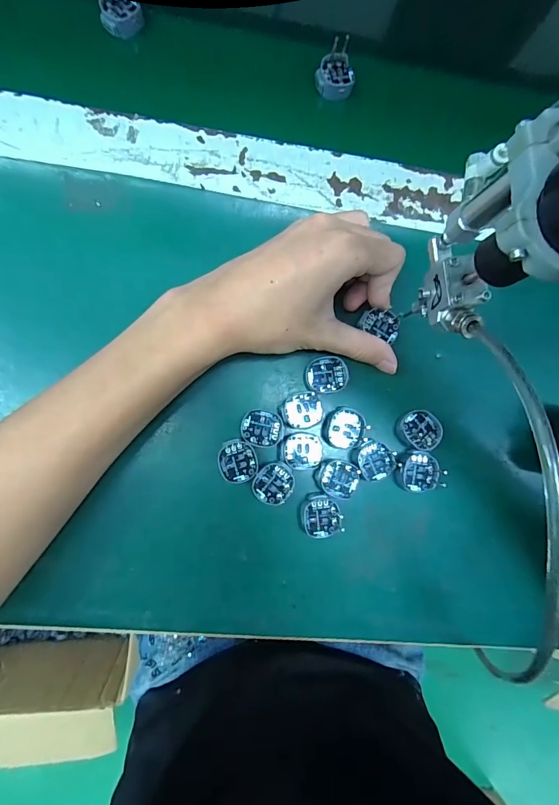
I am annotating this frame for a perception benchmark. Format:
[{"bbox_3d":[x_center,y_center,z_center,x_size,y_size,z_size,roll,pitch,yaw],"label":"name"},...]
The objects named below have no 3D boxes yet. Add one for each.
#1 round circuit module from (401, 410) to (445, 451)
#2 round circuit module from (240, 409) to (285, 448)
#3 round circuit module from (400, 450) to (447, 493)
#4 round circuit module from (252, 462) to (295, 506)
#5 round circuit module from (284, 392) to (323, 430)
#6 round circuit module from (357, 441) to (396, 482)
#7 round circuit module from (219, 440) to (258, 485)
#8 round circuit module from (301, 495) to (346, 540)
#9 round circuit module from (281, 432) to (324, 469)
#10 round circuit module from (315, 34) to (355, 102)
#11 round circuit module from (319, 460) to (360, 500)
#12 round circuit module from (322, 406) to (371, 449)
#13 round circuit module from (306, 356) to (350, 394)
[{"bbox_3d":[0.099,0.020,0.271,0.024,0.010,0.028,-34,90,-7],"label":"round circuit module"},{"bbox_3d":[-0.011,0.017,0.254,0.028,0.004,0.023,18,85,-5],"label":"round circuit module"},{"bbox_3d":[0.100,0.048,0.267,0.029,0.009,0.028,0,86,-6],"label":"round circuit module"},{"bbox_3d":[-0.003,0.053,0.253,0.025,0.004,0.027,0,86,-6],"label":"round circuit module"},{"bbox_3d":[0.016,0.006,0.259,0.026,0.004,0.024,0,86,-6],"label":"round circuit module"},{"bbox_3d":[0.066,0.040,0.263,0.026,0.004,0.027,0,86,-6],"label":"round circuit module"},{"bbox_3d":[-0.027,0.038,0.251,0.024,0.004,0.028,-4,87,-6],"label":"round circuit module"},{"bbox_3d":[0.028,0.076,0.259,0.026,0.007,0.027,0,86,-6],"label":"round circuit module"},{"bbox_3d":[0.015,0.032,0.257,0.027,0.004,0.024,-5,87,-6],"label":"round circuit module"},{"bbox_3d":[0.044,-0.247,0.289,0.028,0.022,0.033,21,84,-4],"label":"round circuit module"},{"bbox_3d":[0.041,0.052,0.258,0.027,0.004,0.024,21,84,-4],"label":"round circuit module"},{"bbox_3d":[0.045,0.017,0.263,0.030,0.004,0.027,-23,89,-7],"label":"round circuit module"},{"bbox_3d":[0.033,-0.019,0.261,0.028,0.004,0.024,-6,87,-6],"label":"round circuit module"}]

